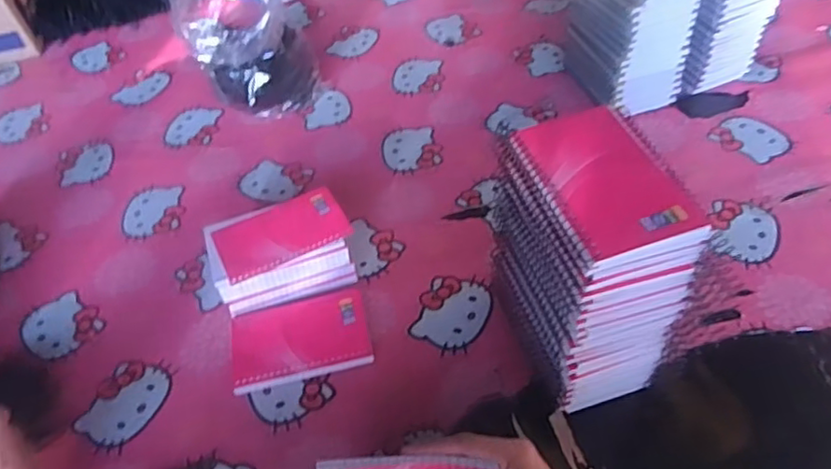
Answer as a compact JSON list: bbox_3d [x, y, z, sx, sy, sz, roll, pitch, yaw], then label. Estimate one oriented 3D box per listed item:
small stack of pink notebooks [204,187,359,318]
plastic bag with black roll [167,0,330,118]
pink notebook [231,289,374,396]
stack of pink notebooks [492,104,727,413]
[{"bbox_3d":[-0.134,0.019,0.635,0.139,0.056,0.096,-18,50,-9],"label":"small stack of pink notebooks"},{"bbox_3d":[-0.209,-0.241,0.789,0.152,0.174,0.138,-22,51,-13],"label":"plastic bag with black roll"},{"bbox_3d":[-0.110,0.099,0.592,0.129,0.010,0.085,-13,50,-5],"label":"pink notebook"},{"bbox_3d":[0.138,0.030,0.504,0.090,0.220,0.146,-17,50,-9],"label":"stack of pink notebooks"}]

